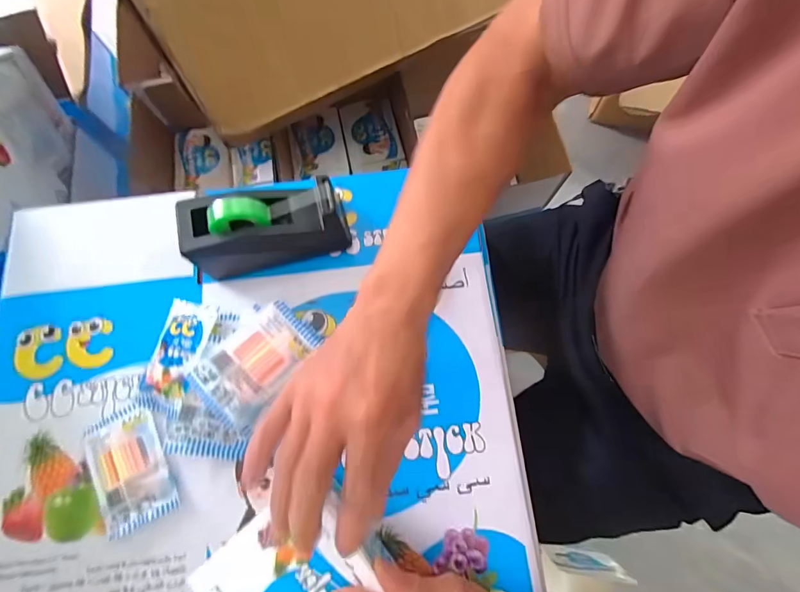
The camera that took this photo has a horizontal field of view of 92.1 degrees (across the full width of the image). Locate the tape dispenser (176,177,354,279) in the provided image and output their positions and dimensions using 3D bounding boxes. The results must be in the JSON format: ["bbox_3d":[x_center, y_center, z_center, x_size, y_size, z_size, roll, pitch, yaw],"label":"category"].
[{"bbox_3d":[-0.129,-0.071,0.374,0.145,0.084,0.061,-13,74,-3],"label":"tape dispenser"}]

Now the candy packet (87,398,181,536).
[{"bbox_3d":[-0.246,0.155,0.348,0.061,0.010,0.101,-28,75,-7],"label":"candy packet"}]

